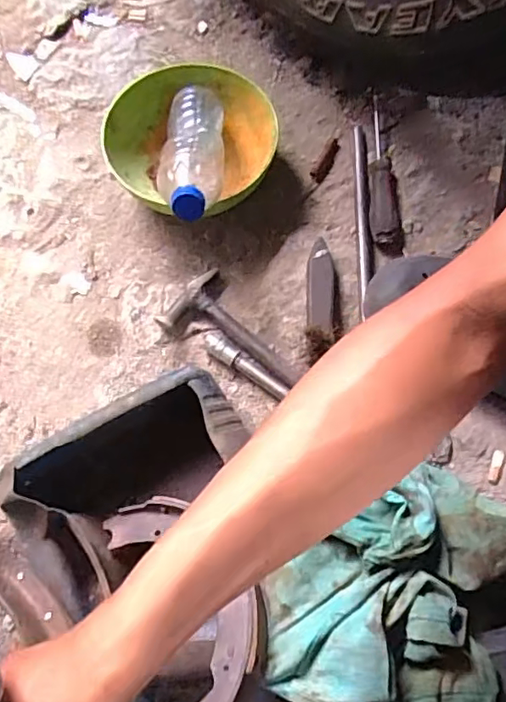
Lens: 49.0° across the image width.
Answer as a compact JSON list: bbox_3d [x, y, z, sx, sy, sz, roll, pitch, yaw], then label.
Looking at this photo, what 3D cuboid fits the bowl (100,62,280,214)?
[{"bbox_3d":[-0.065,-0.237,0.643,0.179,0.070,0.181,0,79,-1],"label":"bowl"}]

